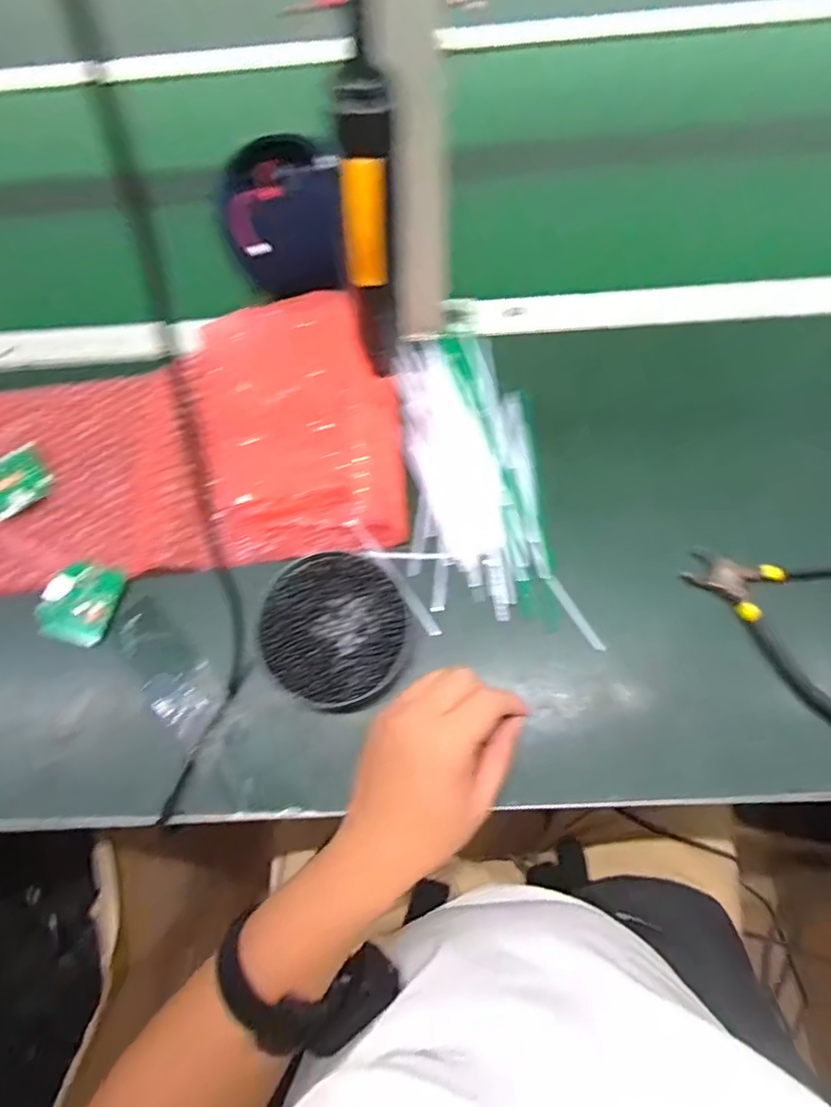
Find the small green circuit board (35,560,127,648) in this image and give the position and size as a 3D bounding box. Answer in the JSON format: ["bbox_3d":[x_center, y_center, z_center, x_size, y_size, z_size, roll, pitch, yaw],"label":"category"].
[{"bbox_3d":[-0.263,0.034,0.440,0.053,0.020,0.062,16,71,8],"label":"small green circuit board"}]

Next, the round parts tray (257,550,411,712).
[{"bbox_3d":[-0.059,0.054,0.419,0.102,0.016,0.114,-26,71,-7],"label":"round parts tray"}]

